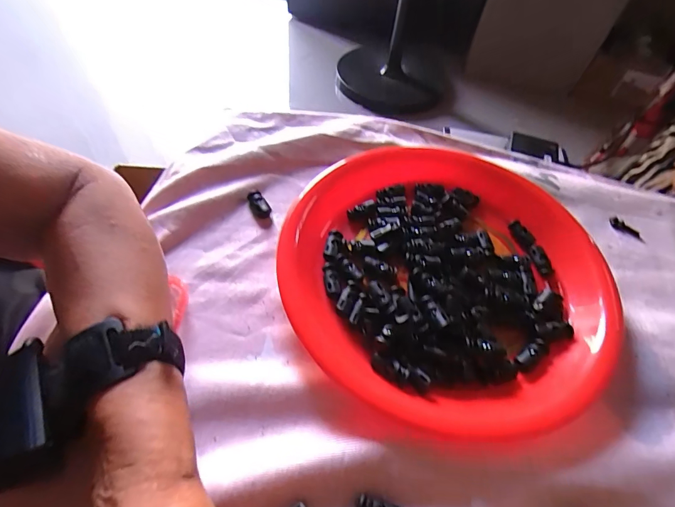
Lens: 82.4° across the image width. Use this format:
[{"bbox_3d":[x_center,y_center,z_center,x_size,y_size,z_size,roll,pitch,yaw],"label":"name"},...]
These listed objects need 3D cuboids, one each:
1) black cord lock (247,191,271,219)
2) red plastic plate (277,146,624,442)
[{"bbox_3d":[-0.071,-0.044,0.346,0.015,0.010,0.027,-25,60,-20],"label":"black cord lock"},{"bbox_3d":[0.089,0.011,0.310,0.256,0.023,0.246,3,54,-2],"label":"red plastic plate"}]

